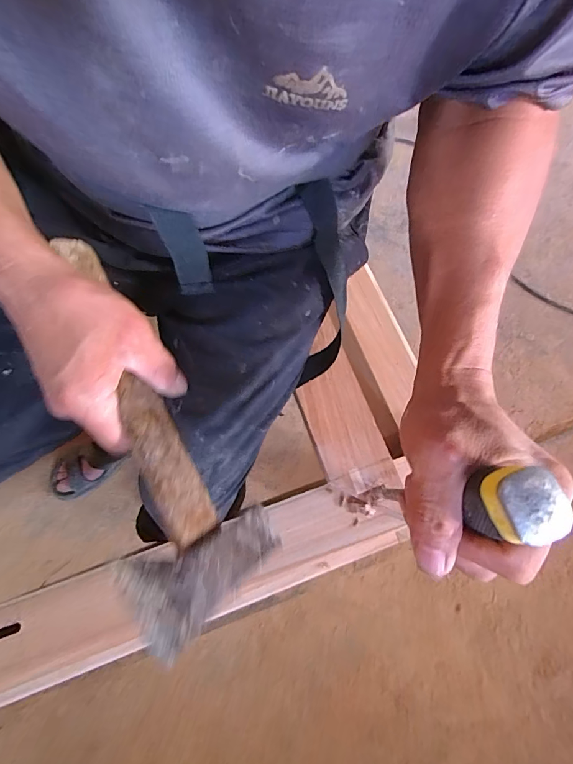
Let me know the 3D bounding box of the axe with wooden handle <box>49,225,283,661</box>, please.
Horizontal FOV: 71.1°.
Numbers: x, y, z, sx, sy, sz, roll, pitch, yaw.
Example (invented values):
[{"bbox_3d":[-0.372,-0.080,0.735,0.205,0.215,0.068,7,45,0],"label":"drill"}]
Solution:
[{"bbox_3d":[-0.095,0.014,0.273,0.081,0.042,0.285,-25,66,-10],"label":"axe with wooden handle"}]

